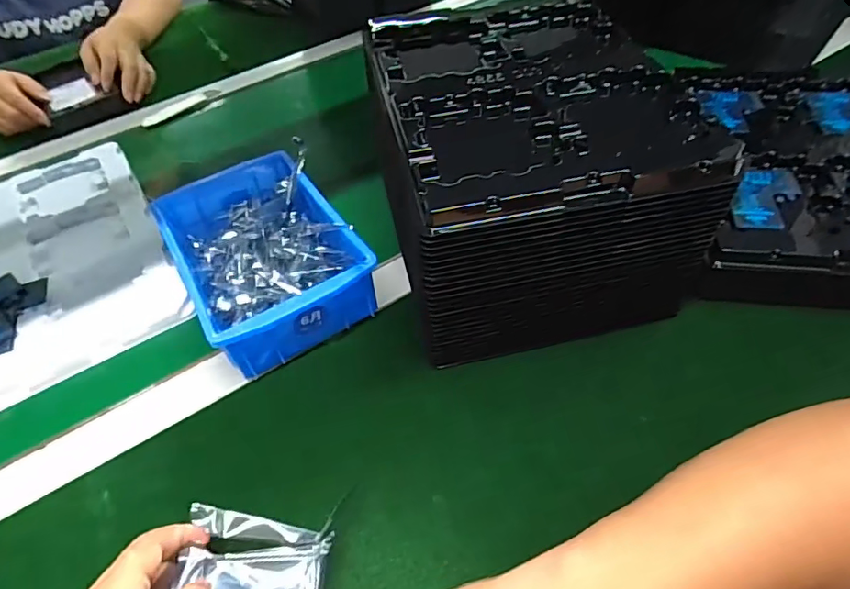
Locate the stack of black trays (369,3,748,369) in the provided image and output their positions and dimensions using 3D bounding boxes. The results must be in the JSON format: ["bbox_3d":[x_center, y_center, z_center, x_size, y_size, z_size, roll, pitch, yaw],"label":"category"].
[{"bbox_3d":[0.082,-0.118,0.434,0.202,0.126,0.274,-10,50,-3],"label":"stack of black trays"}]

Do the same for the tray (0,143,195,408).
[{"bbox_3d":[-0.403,-0.025,0.505,0.275,0.020,0.323,-29,53,-17],"label":"tray"}]

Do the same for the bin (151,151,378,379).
[{"bbox_3d":[-0.140,-0.037,0.457,0.127,0.061,0.201,-29,53,-17],"label":"bin"}]

